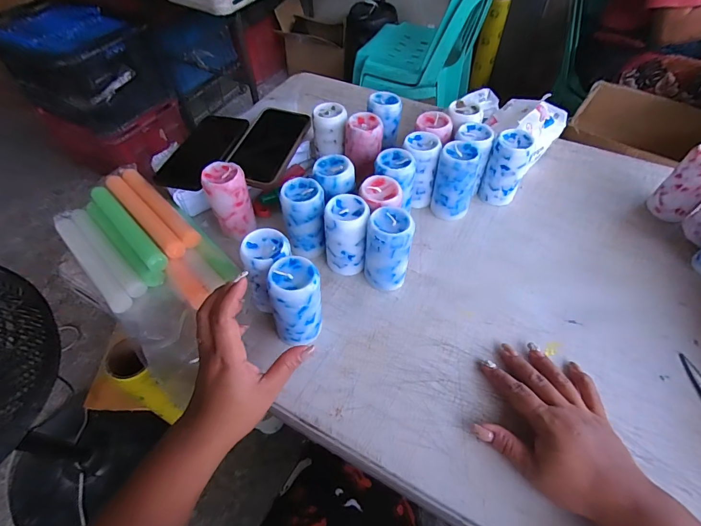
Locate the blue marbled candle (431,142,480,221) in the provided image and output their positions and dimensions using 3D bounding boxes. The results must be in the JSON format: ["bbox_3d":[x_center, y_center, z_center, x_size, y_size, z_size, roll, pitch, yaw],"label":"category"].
[{"bbox_3d":[0.140,-0.109,0.511,0.054,0.094,0.053,19,56,15],"label":"blue marbled candle"}]

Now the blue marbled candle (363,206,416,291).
[{"bbox_3d":[0.043,-0.014,0.442,0.051,0.093,0.048,7,54,7],"label":"blue marbled candle"}]

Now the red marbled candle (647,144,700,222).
[{"bbox_3d":[0.443,-0.100,0.502,0.050,0.101,0.050,-33,59,-21],"label":"red marbled candle"}]

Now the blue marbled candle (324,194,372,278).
[{"bbox_3d":[-0.005,-0.032,0.459,0.050,0.093,0.049,-5,53,-2],"label":"blue marbled candle"}]

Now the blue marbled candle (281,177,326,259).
[{"bbox_3d":[-0.054,-0.055,0.472,0.047,0.083,0.054,-4,53,-1],"label":"blue marbled candle"}]

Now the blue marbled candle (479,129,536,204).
[{"bbox_3d":[0.213,-0.128,0.524,0.046,0.091,0.046,25,58,19],"label":"blue marbled candle"}]

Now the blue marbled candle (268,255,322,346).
[{"bbox_3d":[-0.055,0.042,0.401,0.049,0.098,0.055,-8,53,-4],"label":"blue marbled candle"}]

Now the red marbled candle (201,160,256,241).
[{"bbox_3d":[-0.154,-0.080,0.492,0.048,0.084,0.055,-20,55,-13],"label":"red marbled candle"}]

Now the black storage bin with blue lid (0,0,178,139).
[{"bbox_3d":[-1.022,-0.754,1.468,0.524,0.300,0.397,30,60,22],"label":"black storage bin with blue lid"}]

